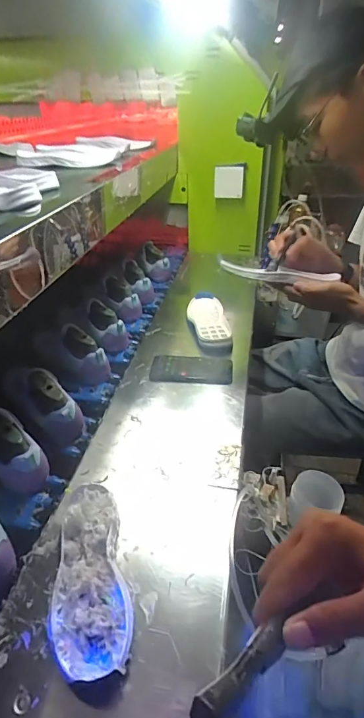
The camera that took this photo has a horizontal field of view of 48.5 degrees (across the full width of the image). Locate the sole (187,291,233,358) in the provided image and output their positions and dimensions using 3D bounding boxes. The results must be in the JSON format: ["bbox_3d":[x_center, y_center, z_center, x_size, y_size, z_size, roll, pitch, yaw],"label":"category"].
[{"bbox_3d":[0.059,-0.084,0.938,0.090,0.049,0.269,2,28,-2],"label":"sole"}]

